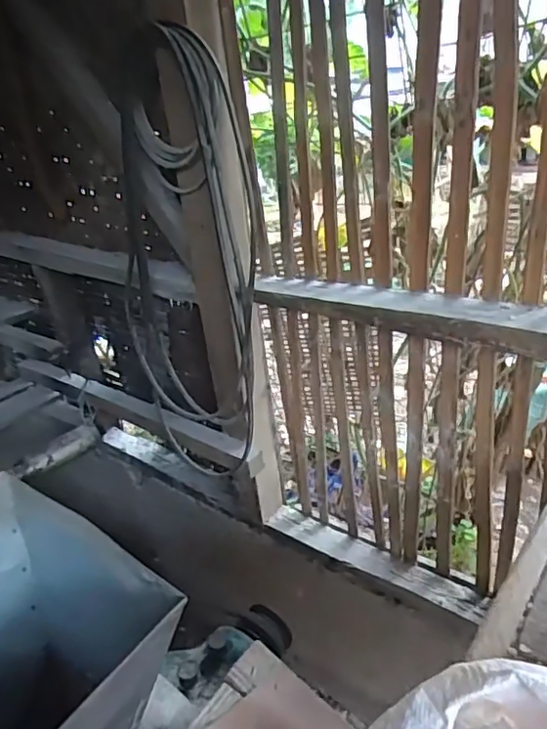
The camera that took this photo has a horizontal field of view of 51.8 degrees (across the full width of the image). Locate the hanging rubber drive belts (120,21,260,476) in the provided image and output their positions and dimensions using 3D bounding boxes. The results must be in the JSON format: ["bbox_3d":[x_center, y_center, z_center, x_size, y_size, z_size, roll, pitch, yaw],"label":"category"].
[{"bbox_3d":[-0.183,-0.163,1.149,0.366,0.857,0.121,18,35,37],"label":"hanging rubber drive belts"}]

